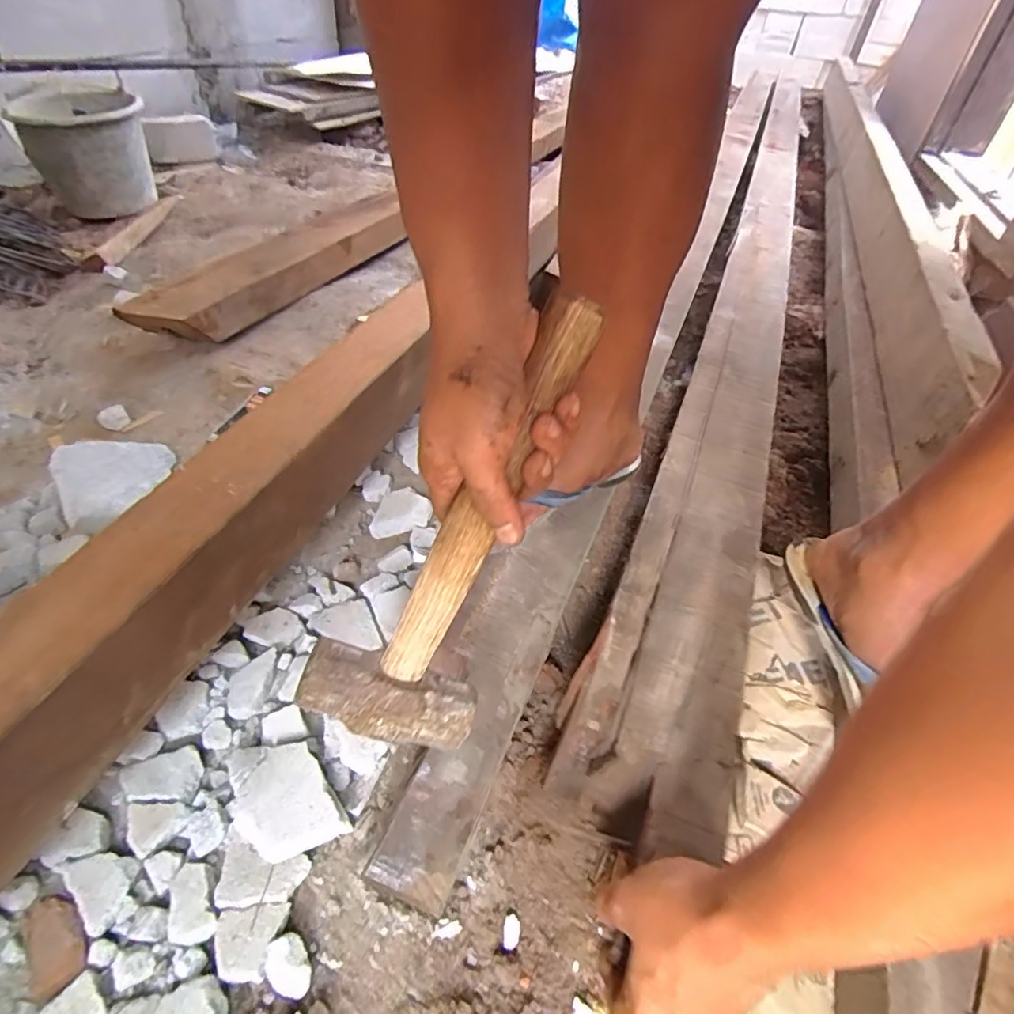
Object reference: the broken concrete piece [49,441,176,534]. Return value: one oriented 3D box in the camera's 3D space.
[{"bbox_3d":[-0.465,-0.043,0.650,0.020,0.087,0.140,-14,30,33],"label":"broken concrete piece"}]

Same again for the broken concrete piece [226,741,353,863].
[{"bbox_3d":[-0.180,0.227,0.440,0.067,0.027,0.102,-27,53,-29],"label":"broken concrete piece"}]

